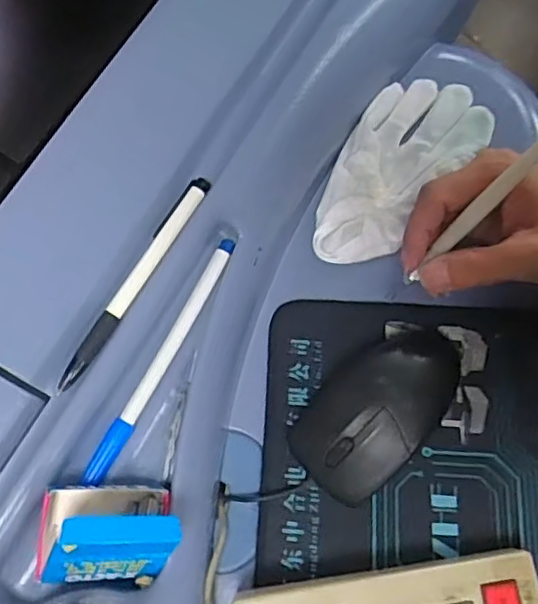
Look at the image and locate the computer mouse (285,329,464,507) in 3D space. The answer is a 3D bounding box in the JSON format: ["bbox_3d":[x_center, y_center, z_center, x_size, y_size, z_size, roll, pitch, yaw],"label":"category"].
[{"bbox_3d":[0.064,0.058,0.362,0.111,0.032,0.057,-43,75,-12],"label":"computer mouse"}]

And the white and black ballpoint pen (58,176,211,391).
[{"bbox_3d":[-0.070,-0.012,0.336,0.012,0.013,0.130,29,74,11],"label":"white and black ballpoint pen"}]

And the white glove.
[{"bbox_3d":[0.080,-0.092,0.419,0.071,0.025,0.155,39,76,14],"label":"white glove"}]

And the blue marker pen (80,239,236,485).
[{"bbox_3d":[-0.056,0.030,0.344,0.011,0.011,0.146,26,73,11],"label":"blue marker pen"}]

